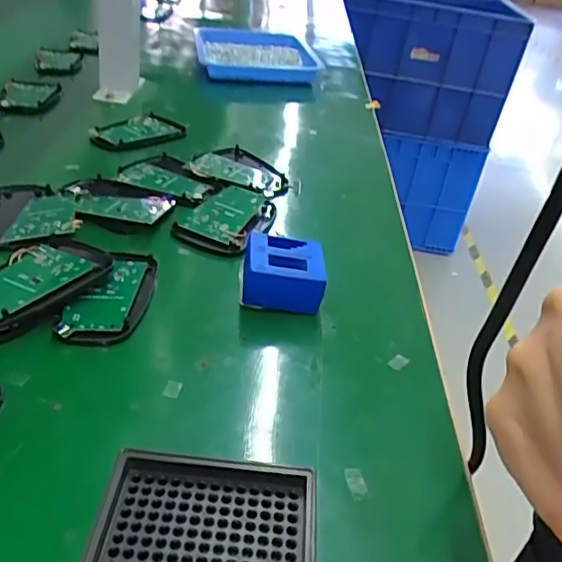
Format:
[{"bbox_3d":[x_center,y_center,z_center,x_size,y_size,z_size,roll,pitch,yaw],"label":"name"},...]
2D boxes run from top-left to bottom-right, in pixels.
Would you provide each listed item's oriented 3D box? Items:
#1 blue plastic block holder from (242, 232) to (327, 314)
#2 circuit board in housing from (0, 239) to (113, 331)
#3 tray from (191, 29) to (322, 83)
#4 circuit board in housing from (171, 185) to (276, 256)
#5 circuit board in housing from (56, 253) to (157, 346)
[{"bbox_3d":[0.001,-0.005,0.411,0.053,0.036,0.045,5,35,-4],"label":"blue plastic block holder"},{"bbox_3d":[-0.163,0.000,0.387,0.062,0.015,0.092,29,40,28],"label":"circuit board in housing"},{"bbox_3d":[-0.038,-0.328,0.869,0.152,0.027,0.197,-1,35,-12],"label":"tray"},{"bbox_3d":[-0.046,-0.055,0.489,0.061,0.010,0.088,15,35,12],"label":"circuit board in housing"},{"bbox_3d":[-0.112,0.007,0.397,0.046,0.008,0.094,6,35,-2],"label":"circuit board in housing"}]

